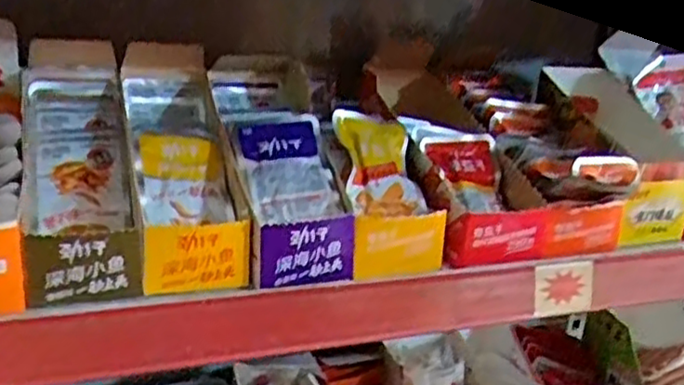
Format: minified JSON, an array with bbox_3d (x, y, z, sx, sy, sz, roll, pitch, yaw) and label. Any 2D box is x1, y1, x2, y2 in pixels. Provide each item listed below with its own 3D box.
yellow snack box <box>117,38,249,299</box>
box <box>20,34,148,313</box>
[{"bbox_3d":[-0.125,-0.031,0.546,0.084,0.053,0.239,-3,45,-21],"label":"yellow snack box"},{"bbox_3d":[-0.192,-0.027,0.512,0.077,0.055,0.234,-2,45,-21],"label":"box"}]

